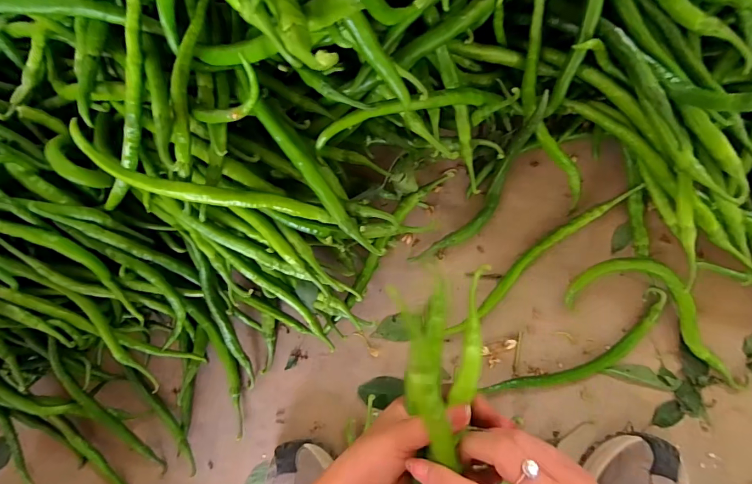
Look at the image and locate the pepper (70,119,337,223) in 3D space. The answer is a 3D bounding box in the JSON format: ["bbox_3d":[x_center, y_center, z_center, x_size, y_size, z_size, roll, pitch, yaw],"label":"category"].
[{"bbox_3d":[-0.137,-0.048,0.331,0.208,0.012,0.035,13,93,-13],"label":"pepper"}]

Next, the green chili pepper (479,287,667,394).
[{"bbox_3d":[0.218,0.125,0.435,0.211,0.012,0.050,-35,85,8],"label":"green chili pepper"}]

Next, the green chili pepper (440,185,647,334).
[{"bbox_3d":[0.171,0.020,0.438,0.245,0.022,0.023,-42,84,7],"label":"green chili pepper"}]

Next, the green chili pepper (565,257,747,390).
[{"bbox_3d":[0.298,0.071,0.412,0.190,0.030,0.076,25,94,9],"label":"green chili pepper"}]

